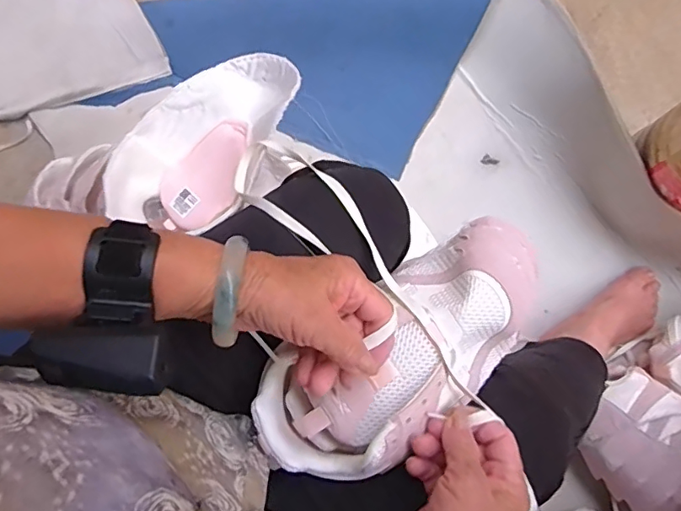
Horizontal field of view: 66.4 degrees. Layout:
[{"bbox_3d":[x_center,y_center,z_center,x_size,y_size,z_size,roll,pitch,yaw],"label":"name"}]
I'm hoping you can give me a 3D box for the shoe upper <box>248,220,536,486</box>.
[{"bbox_3d":[0.054,0.069,0.396,0.252,0.068,0.109,-40,81,-5],"label":"shoe upper"}]

